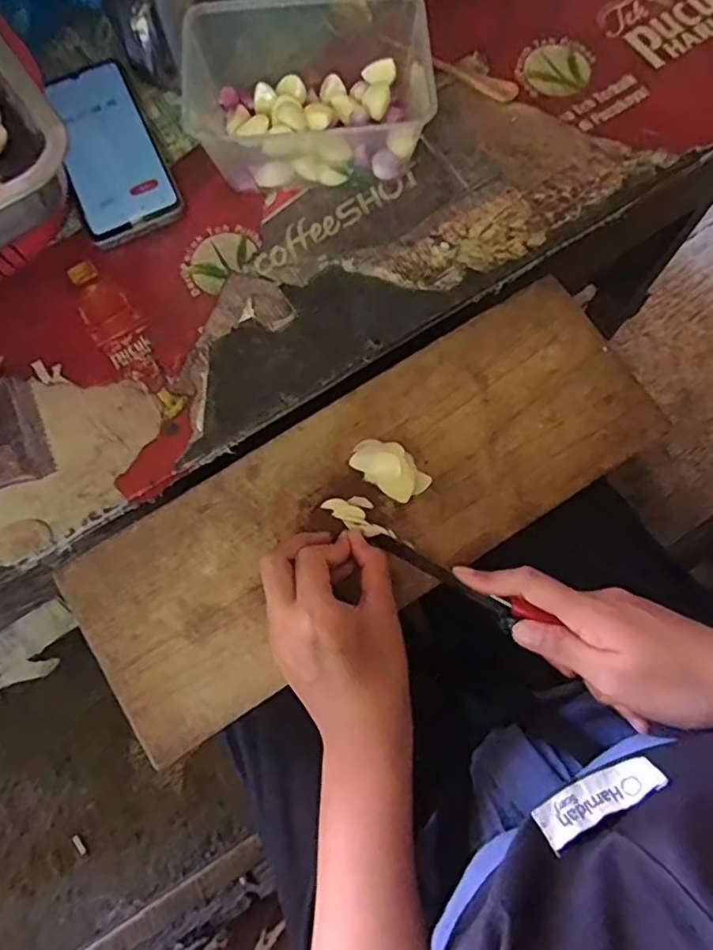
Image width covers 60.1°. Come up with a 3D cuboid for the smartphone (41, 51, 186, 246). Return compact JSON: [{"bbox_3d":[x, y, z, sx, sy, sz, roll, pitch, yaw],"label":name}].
[{"bbox_3d":[-0.199,-0.264,0.492,0.075,0.012,0.170,-24,76,-5],"label":"smartphone"}]

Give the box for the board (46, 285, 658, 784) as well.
[{"bbox_3d":[0.010,0.017,0.429,0.414,0.012,0.145,-33,77,-7],"label":"board"}]

